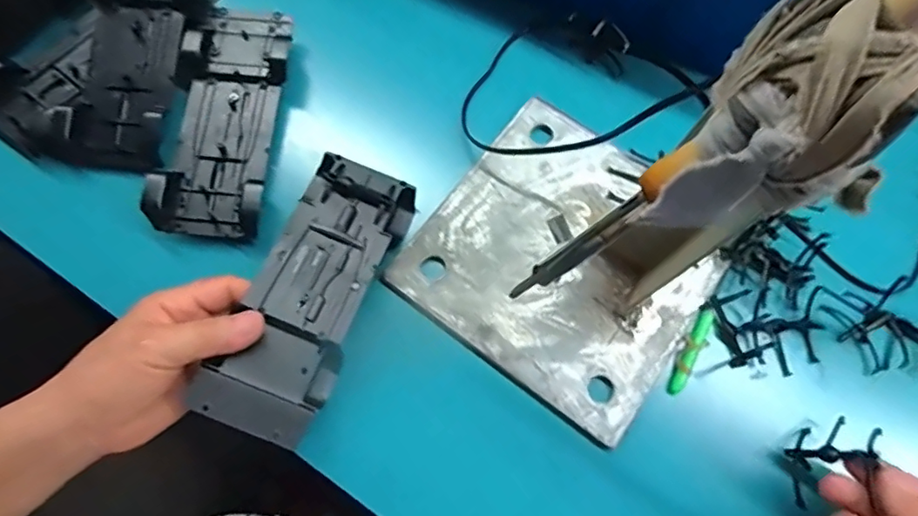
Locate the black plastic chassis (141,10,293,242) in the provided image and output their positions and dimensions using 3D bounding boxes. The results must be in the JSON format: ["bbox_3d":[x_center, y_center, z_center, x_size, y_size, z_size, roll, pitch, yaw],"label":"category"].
[{"bbox_3d":[-0.179,-0.110,0.416,0.078,0.027,0.190,3,72,1],"label":"black plastic chassis"}]

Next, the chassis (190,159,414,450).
[{"bbox_3d":[-0.097,0.022,0.368,0.071,0.034,0.193,19,65,5],"label":"chassis"}]

